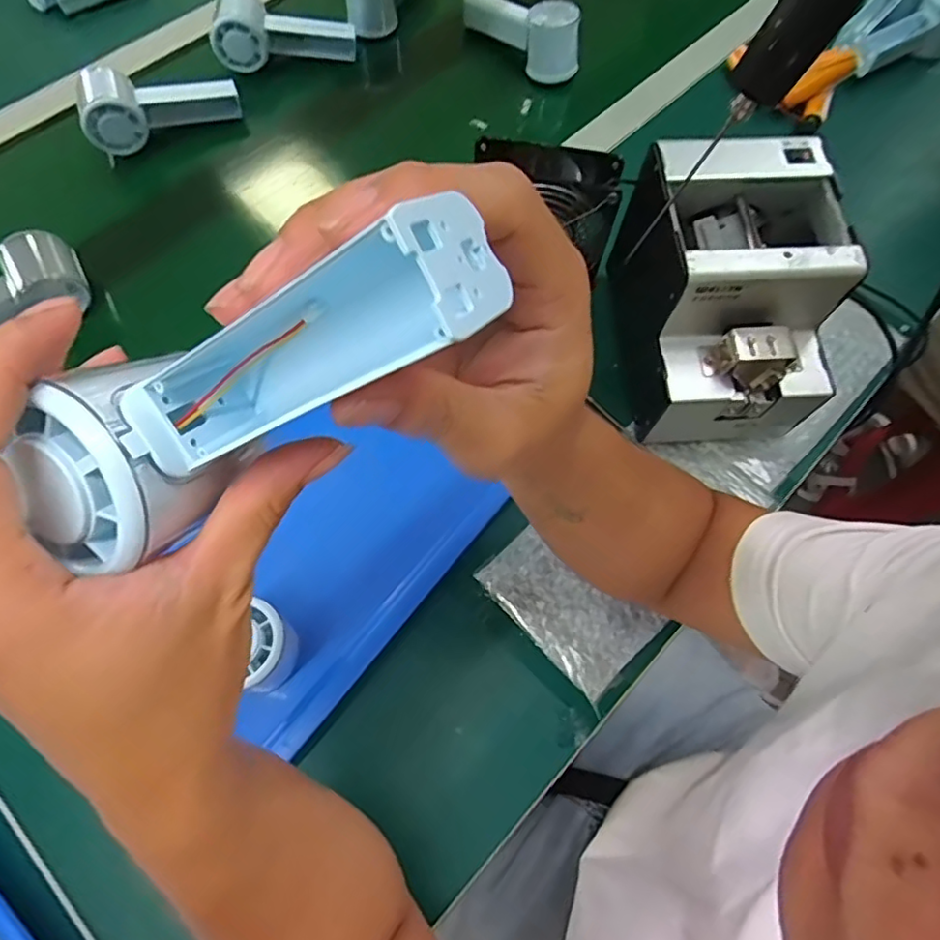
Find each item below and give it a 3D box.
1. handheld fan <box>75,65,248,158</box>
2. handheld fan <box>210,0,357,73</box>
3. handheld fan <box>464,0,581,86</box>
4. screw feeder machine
[{"bbox_3d":[-0.319,-0.380,0.628,0.152,0.047,0.077,-20,68,-10],"label":"handheld fan"},{"bbox_3d":[-0.196,-0.472,0.663,0.147,0.067,0.048,-16,66,-29],"label":"handheld fan"},{"bbox_3d":[0.059,-0.499,0.676,0.046,0.057,0.159,-34,71,-15],"label":"handheld fan"},{"bbox_3d":[0.198,-0.128,0.465,0.128,0.143,0.166,-3,67,-2],"label":"screw feeder machine"}]

